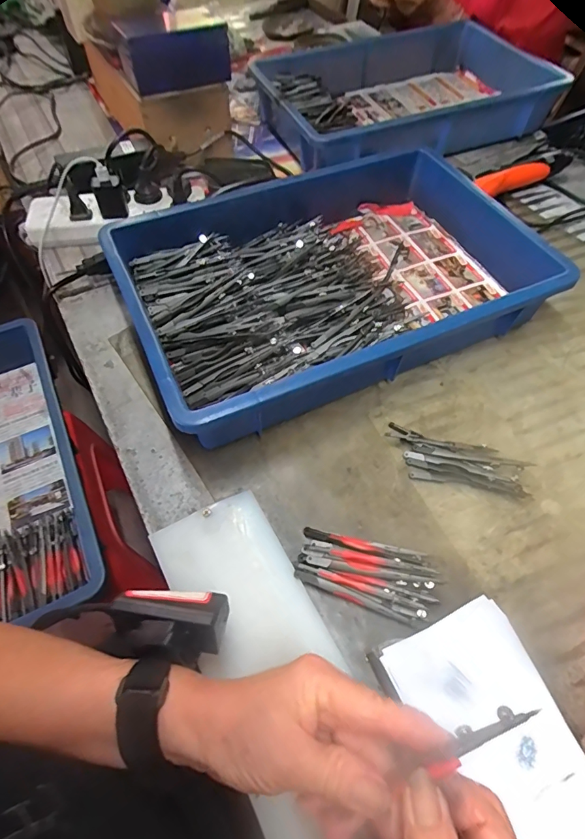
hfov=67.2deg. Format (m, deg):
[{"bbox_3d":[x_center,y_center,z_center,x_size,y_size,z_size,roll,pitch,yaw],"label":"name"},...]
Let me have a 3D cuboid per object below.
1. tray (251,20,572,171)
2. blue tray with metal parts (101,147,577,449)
[{"bbox_3d":[0.170,-0.526,0.710,0.423,0.075,0.278,-19,60,-12],"label":"tray"},{"bbox_3d":[0.041,-0.155,0.485,0.415,0.078,0.276,-22,61,-13],"label":"blue tray with metal parts"}]

